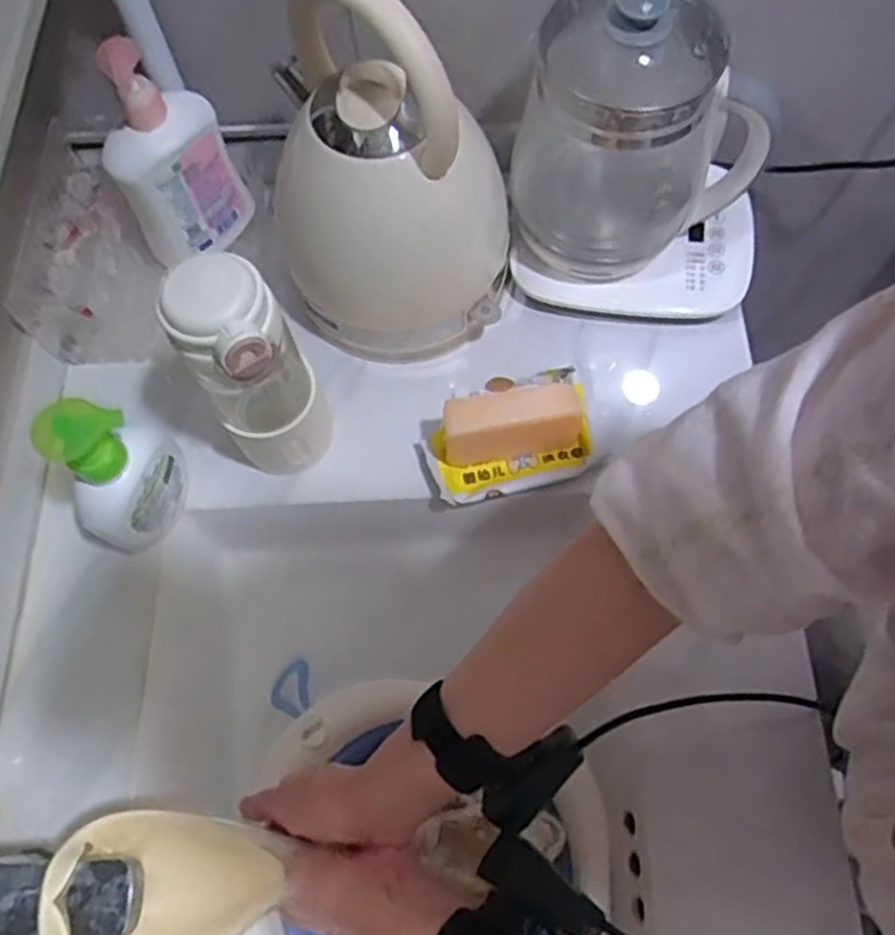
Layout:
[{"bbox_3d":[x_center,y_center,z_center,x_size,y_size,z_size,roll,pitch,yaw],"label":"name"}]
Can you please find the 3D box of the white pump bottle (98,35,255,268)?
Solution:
[{"bbox_3d":[-0.218,-0.242,0.595,0.095,0.184,0.056,-44,66,-14],"label":"white pump bottle"}]

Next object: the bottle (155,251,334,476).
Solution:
[{"bbox_3d":[-0.128,-0.059,0.527,0.066,0.193,0.061,-1,68,2],"label":"bottle"}]

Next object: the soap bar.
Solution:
[{"bbox_3d":[0.050,-0.033,0.578,0.105,0.056,0.032,-10,68,-2],"label":"soap bar"}]

